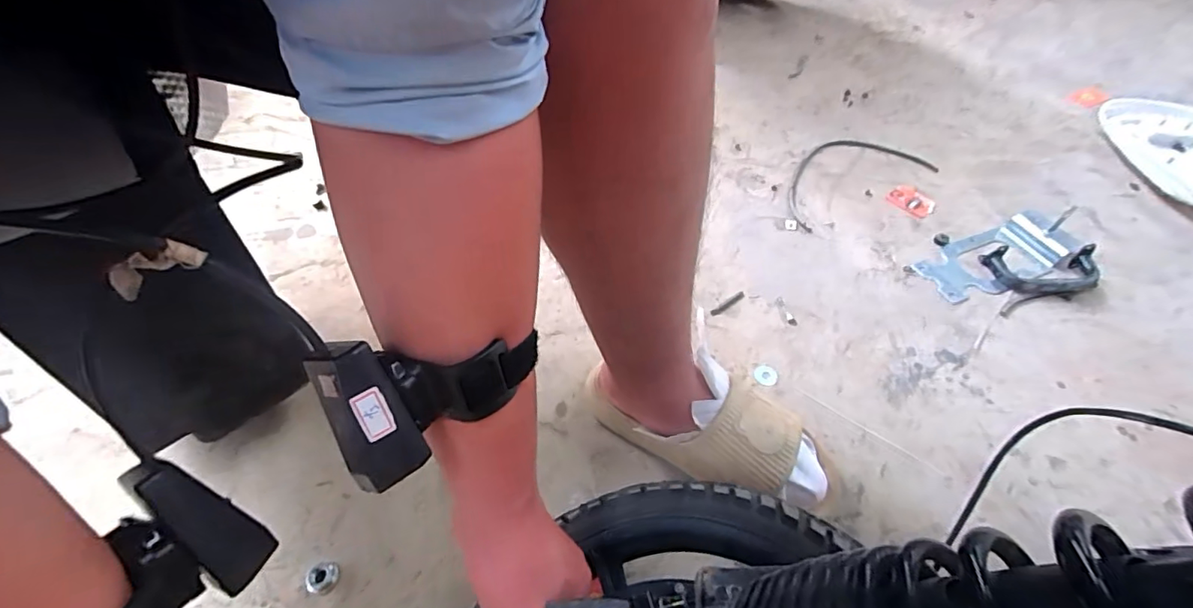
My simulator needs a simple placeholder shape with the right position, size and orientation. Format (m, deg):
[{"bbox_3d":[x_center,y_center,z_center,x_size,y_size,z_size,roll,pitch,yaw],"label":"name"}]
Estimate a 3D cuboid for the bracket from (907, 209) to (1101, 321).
[{"bbox_3d":[0.608,-0.065,0.802,0.267,0.053,0.158,-13,54,-16],"label":"bracket"}]

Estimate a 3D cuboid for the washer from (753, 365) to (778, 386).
[{"bbox_3d":[0.209,0.088,0.668,0.027,0.008,0.029,-4,52,-9],"label":"washer"}]

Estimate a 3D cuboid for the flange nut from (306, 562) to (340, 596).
[{"bbox_3d":[-0.250,0.250,0.494,0.025,0.011,0.027,11,51,2],"label":"flange nut"}]

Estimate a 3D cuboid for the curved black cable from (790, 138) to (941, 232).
[{"bbox_3d":[0.425,-0.229,0.933,0.329,0.027,0.152,-23,57,-23],"label":"curved black cable"}]

